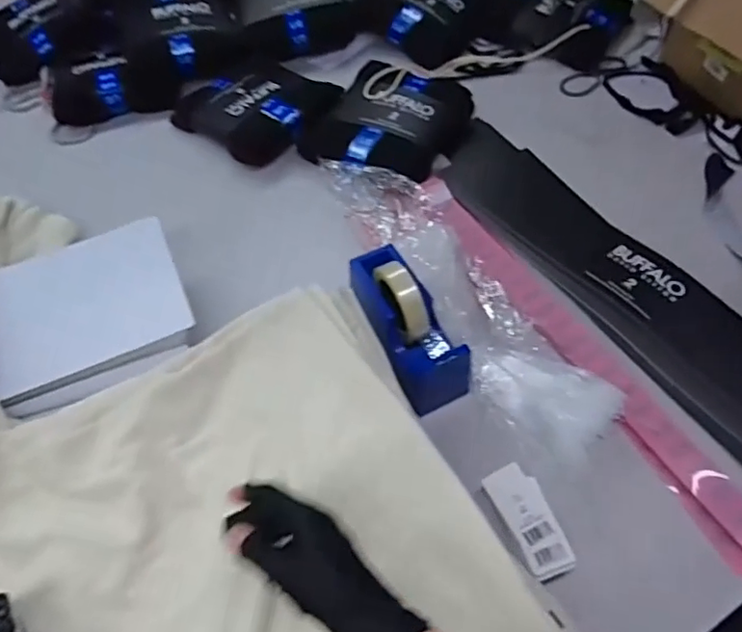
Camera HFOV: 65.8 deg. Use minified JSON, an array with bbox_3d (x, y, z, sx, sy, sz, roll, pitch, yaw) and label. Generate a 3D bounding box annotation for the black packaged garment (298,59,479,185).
[{"bbox_3d":[0.028,-0.328,1.000,0.228,0.068,0.280,23,59,18],"label":"black packaged garment"}]

